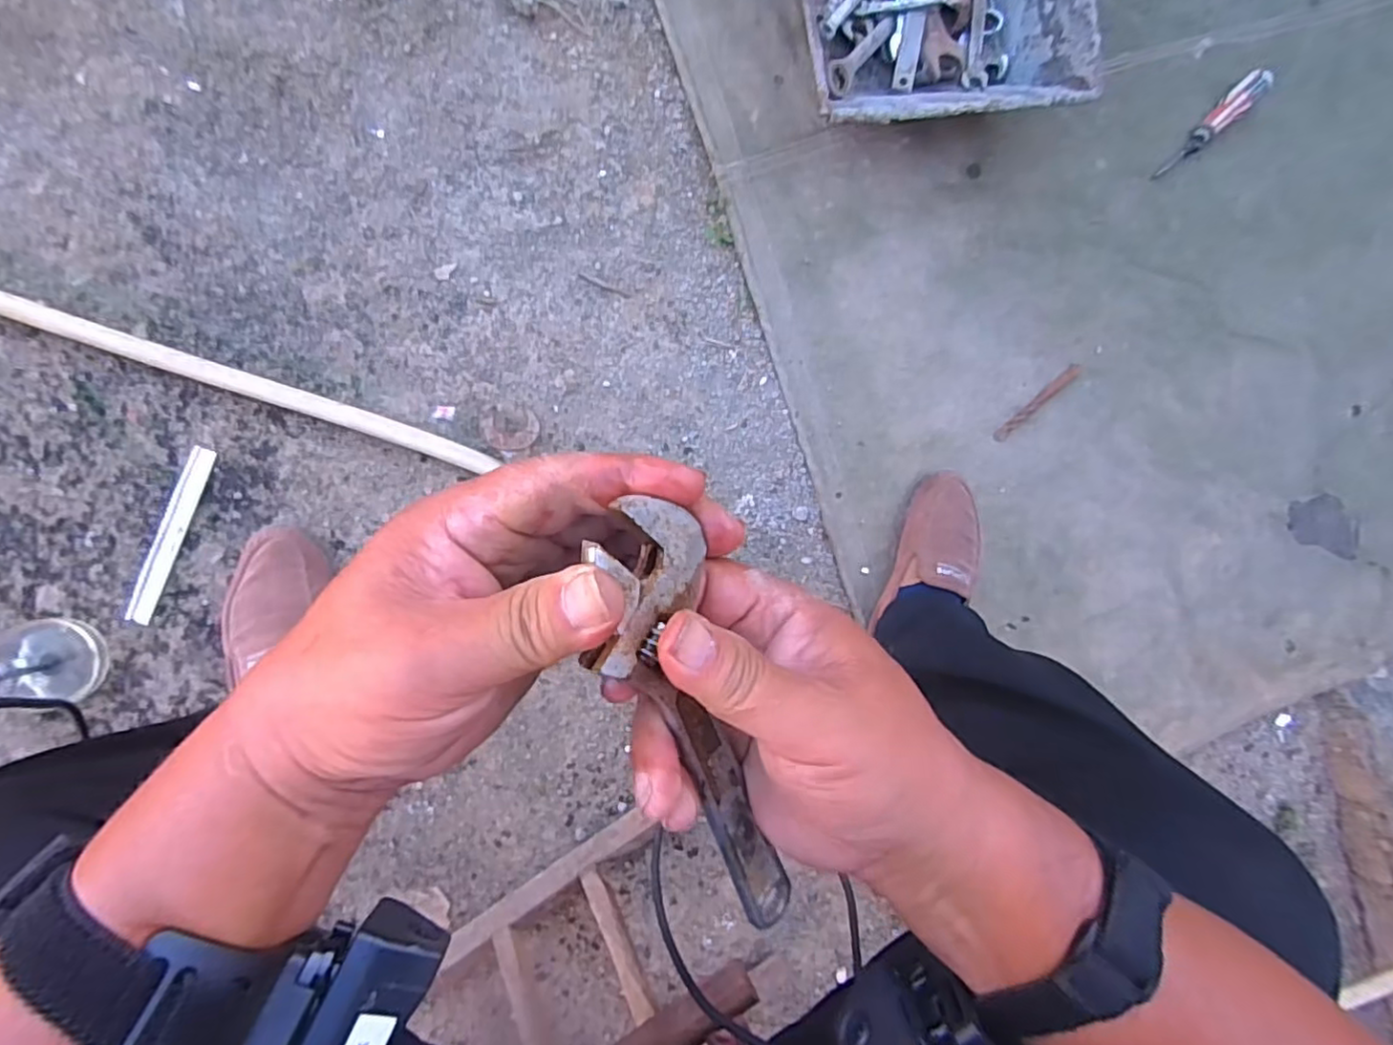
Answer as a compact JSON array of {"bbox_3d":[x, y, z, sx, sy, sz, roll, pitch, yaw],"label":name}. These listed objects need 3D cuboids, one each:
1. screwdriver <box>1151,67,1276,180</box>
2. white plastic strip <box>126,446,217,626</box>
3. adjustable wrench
[{"bbox_3d":[0.626,-0.486,0.782,0.192,0.031,0.033,-41,99,-9],"label":"screwdriver"},{"bbox_3d":[-0.514,0.012,0.638,0.024,0.008,0.179,21,87,-12],"label":"white plastic strip"},{"bbox_3d":[0.002,0.082,0.233,0.041,0.024,0.193,-19,118,-6],"label":"adjustable wrench"}]

